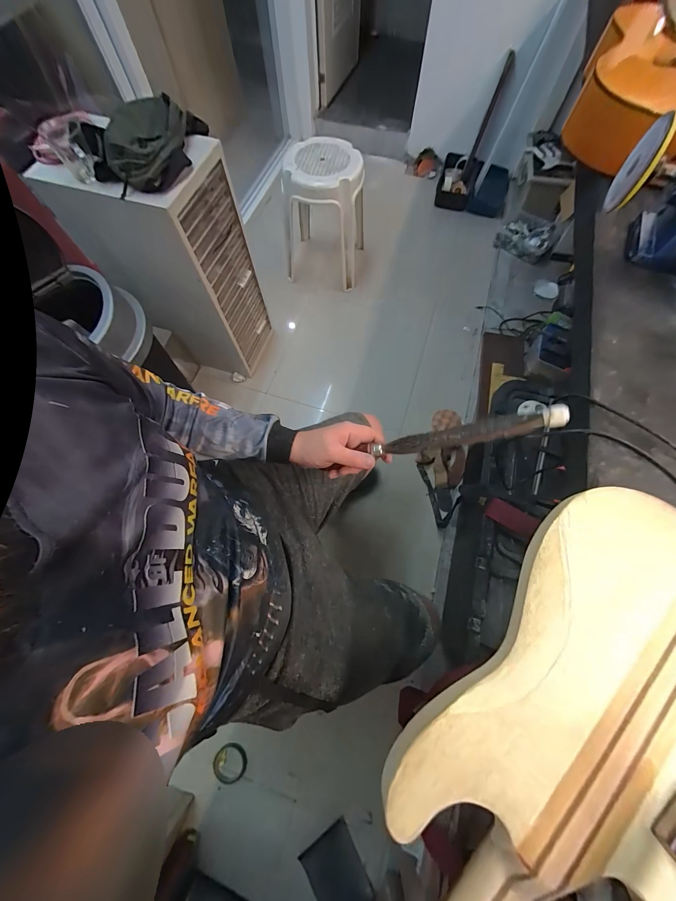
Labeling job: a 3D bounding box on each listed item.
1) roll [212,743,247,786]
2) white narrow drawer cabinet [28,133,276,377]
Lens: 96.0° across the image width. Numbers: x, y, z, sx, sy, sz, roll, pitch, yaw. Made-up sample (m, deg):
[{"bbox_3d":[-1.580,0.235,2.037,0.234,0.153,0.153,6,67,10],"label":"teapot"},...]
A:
[{"bbox_3d":[-0.315,0.916,0.891,0.096,0.019,0.085,6,70,3],"label":"roll"},{"bbox_3d":[-0.554,-0.621,1.082,0.448,0.686,0.294,20,72,7],"label":"white narrow drawer cabinet"}]

